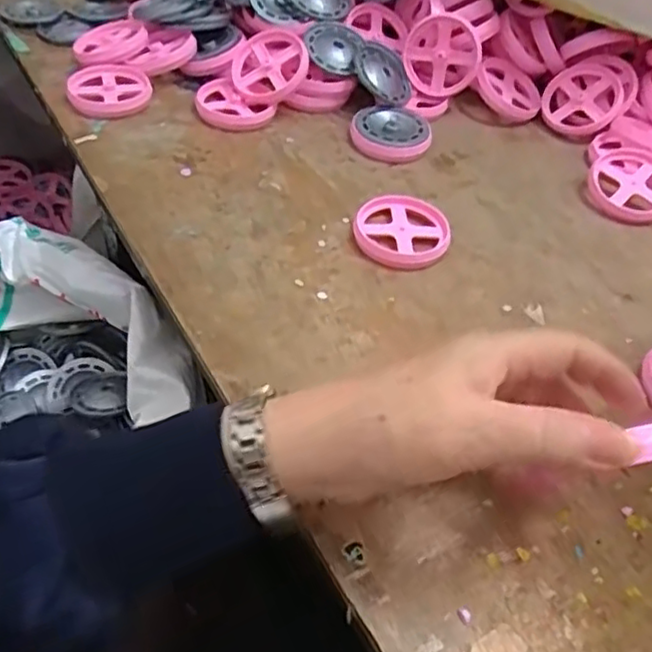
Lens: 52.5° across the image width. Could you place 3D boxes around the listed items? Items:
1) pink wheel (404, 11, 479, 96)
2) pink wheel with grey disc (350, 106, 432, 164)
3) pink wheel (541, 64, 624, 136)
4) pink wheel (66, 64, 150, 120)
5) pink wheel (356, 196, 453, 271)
[{"bbox_3d":[0.099,-0.229,0.564,0.063,0.063,0.021,-18,9,18],"label":"pink wheel"},{"bbox_3d":[0.052,-0.155,0.532,0.061,0.017,0.056,3,47,-4],"label":"pink wheel with grey disc"},{"bbox_3d":[0.225,-0.199,0.573,0.062,0.014,0.075,38,84,26],"label":"pink wheel"},{"bbox_3d":[-0.175,-0.192,0.532,0.063,0.013,0.062,-13,50,-18],"label":"pink wheel"},{"bbox_3d":[0.051,-0.065,0.453,0.063,0.011,0.067,3,47,-4],"label":"pink wheel"}]

